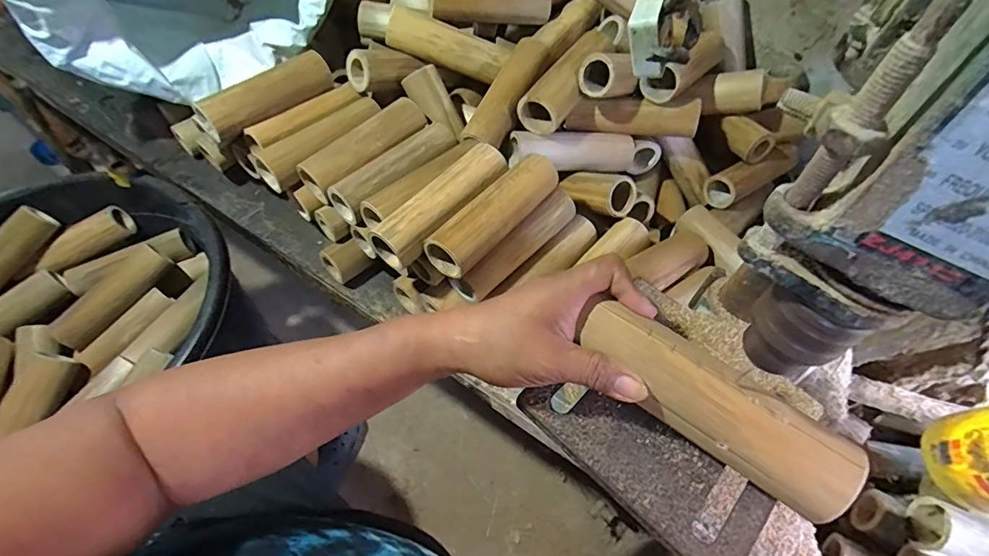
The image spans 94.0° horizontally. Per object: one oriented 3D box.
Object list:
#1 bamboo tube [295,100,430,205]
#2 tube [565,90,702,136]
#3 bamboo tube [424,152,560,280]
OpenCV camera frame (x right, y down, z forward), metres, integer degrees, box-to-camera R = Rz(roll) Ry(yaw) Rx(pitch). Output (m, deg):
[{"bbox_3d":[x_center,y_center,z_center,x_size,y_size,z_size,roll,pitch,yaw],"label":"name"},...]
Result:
[{"bbox_3d":[-0.170,-0.170,0.618,0.061,0.059,0.173,39,63,20],"label":"bamboo tube"},{"bbox_3d":[0.190,-0.228,0.641,0.170,0.050,0.050,8,57,2],"label":"tube"},{"bbox_3d":[0.000,-0.074,0.522,0.055,0.051,0.176,36,62,19],"label":"bamboo tube"}]

